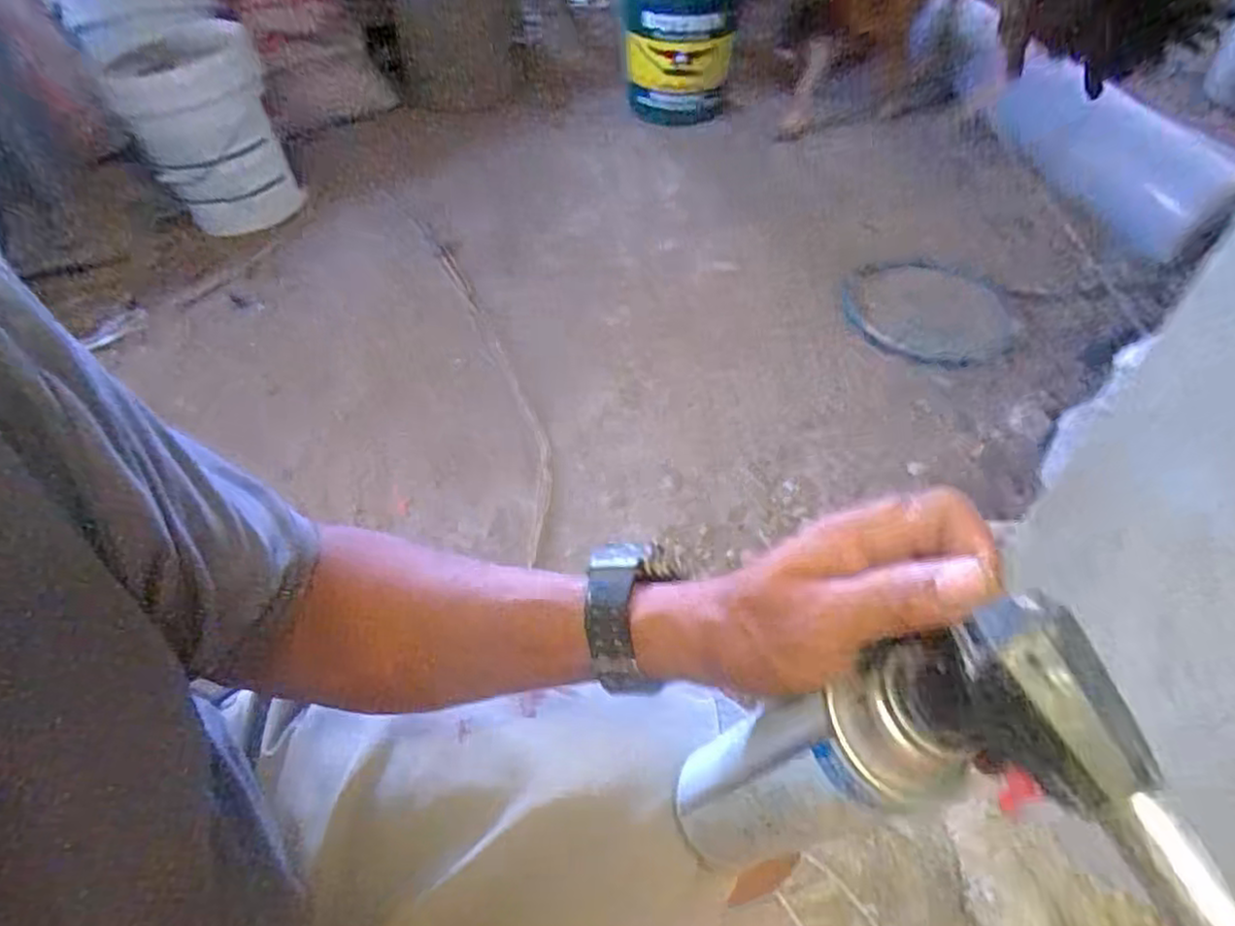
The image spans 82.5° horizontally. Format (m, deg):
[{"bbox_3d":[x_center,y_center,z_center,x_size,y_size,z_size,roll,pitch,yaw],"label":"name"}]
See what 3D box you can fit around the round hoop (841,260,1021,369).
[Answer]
[{"bbox_3d":[0.548,-0.274,1.241,0.288,0.030,0.288,-1,50,1],"label":"round hoop"}]

